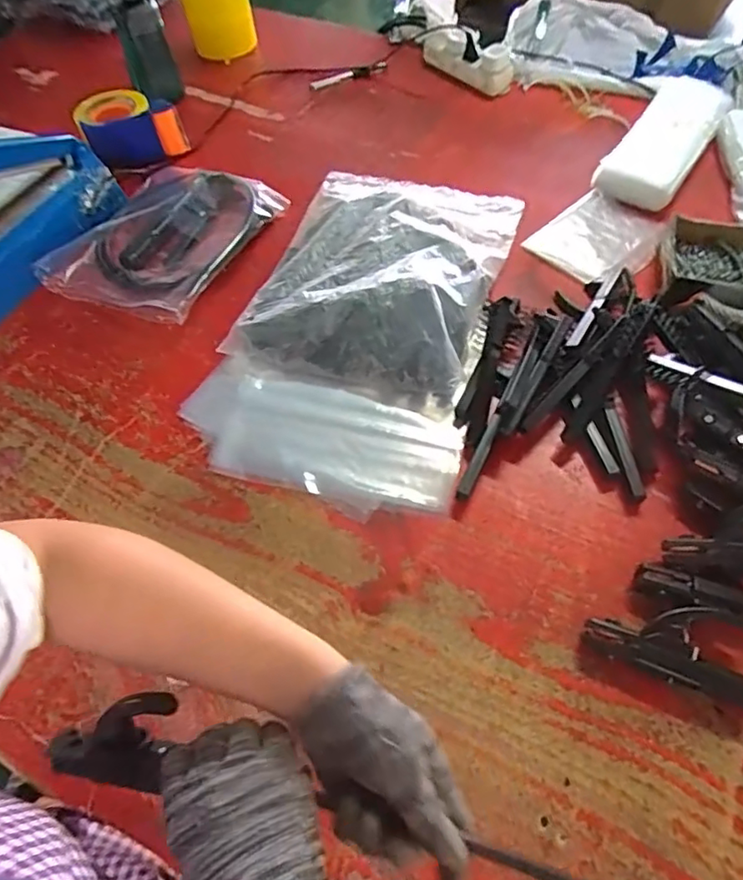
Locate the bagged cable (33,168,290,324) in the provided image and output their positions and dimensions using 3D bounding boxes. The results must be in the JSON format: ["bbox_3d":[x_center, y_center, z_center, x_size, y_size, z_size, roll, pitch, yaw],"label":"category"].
[{"bbox_3d":[-0.274,-0.278,0.795,0.219,0.037,0.260,19,60,15],"label":"bagged cable"}]

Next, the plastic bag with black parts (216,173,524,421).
[{"bbox_3d":[0.016,-0.226,0.740,0.282,0.056,0.377,15,59,12],"label":"plastic bag with black parts"}]

